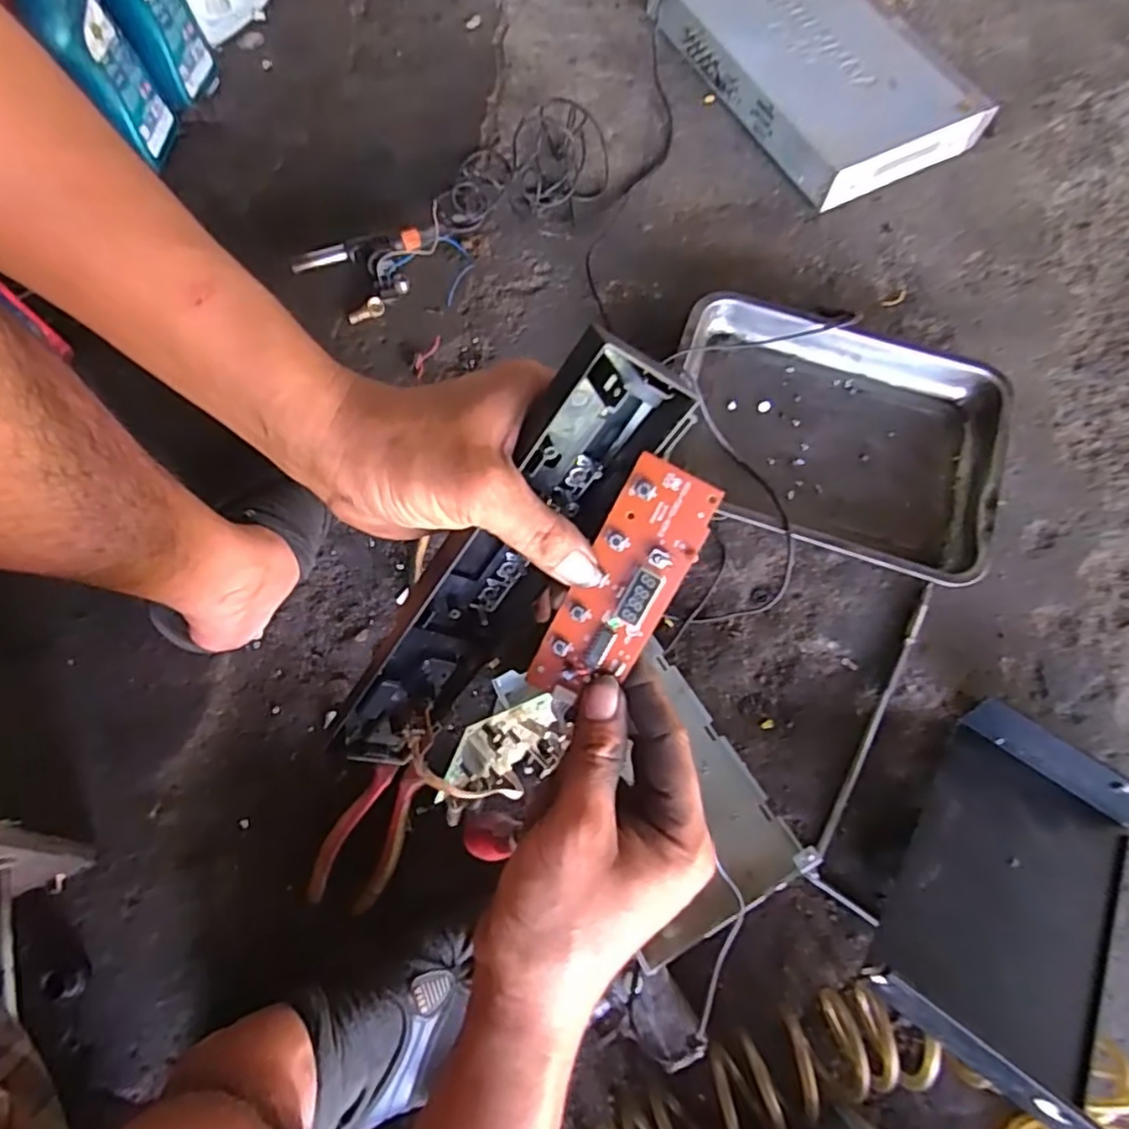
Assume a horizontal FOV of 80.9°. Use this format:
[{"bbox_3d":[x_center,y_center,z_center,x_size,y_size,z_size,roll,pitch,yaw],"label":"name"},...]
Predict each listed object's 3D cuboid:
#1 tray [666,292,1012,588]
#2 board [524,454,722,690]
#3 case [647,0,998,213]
[{"bbox_3d":[0.287,-0.142,0.717,0.340,0.045,0.277,16,71,5],"label":"tray"},{"bbox_3d":[0.026,0.011,0.295,0.043,0.009,0.115,33,106,11],"label":"board"},{"bbox_3d":[0.329,-0.688,0.904,0.261,0.061,0.445,-31,73,-10],"label":"case"}]

